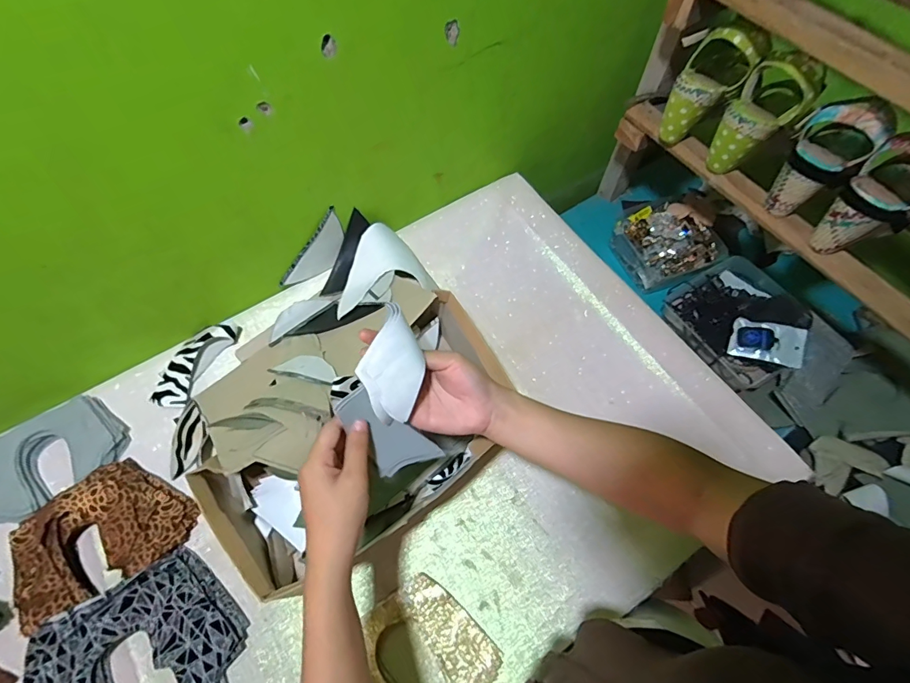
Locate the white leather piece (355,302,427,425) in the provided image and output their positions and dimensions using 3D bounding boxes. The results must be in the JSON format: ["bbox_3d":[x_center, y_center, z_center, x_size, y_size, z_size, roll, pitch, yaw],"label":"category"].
[{"bbox_3d":[-0.052,0.021,0.383,0.056,0.018,0.092,27,83,-13],"label":"white leather piece"}]

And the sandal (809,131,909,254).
[{"bbox_3d":[0.503,-0.169,0.516,0.104,0.141,0.086,-33,68,-16],"label":"sandal"}]

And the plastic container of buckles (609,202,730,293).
[{"bbox_3d":[0.397,-0.183,0.827,0.153,0.065,0.165,-26,66,-13],"label":"plastic container of buckles"}]

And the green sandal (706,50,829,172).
[{"bbox_3d":[0.398,-0.292,0.572,0.081,0.134,0.082,35,68,16],"label":"green sandal"}]

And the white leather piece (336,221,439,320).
[{"bbox_3d":[-0.113,-0.104,0.650,0.143,0.048,0.128,-17,65,-9],"label":"white leather piece"}]

